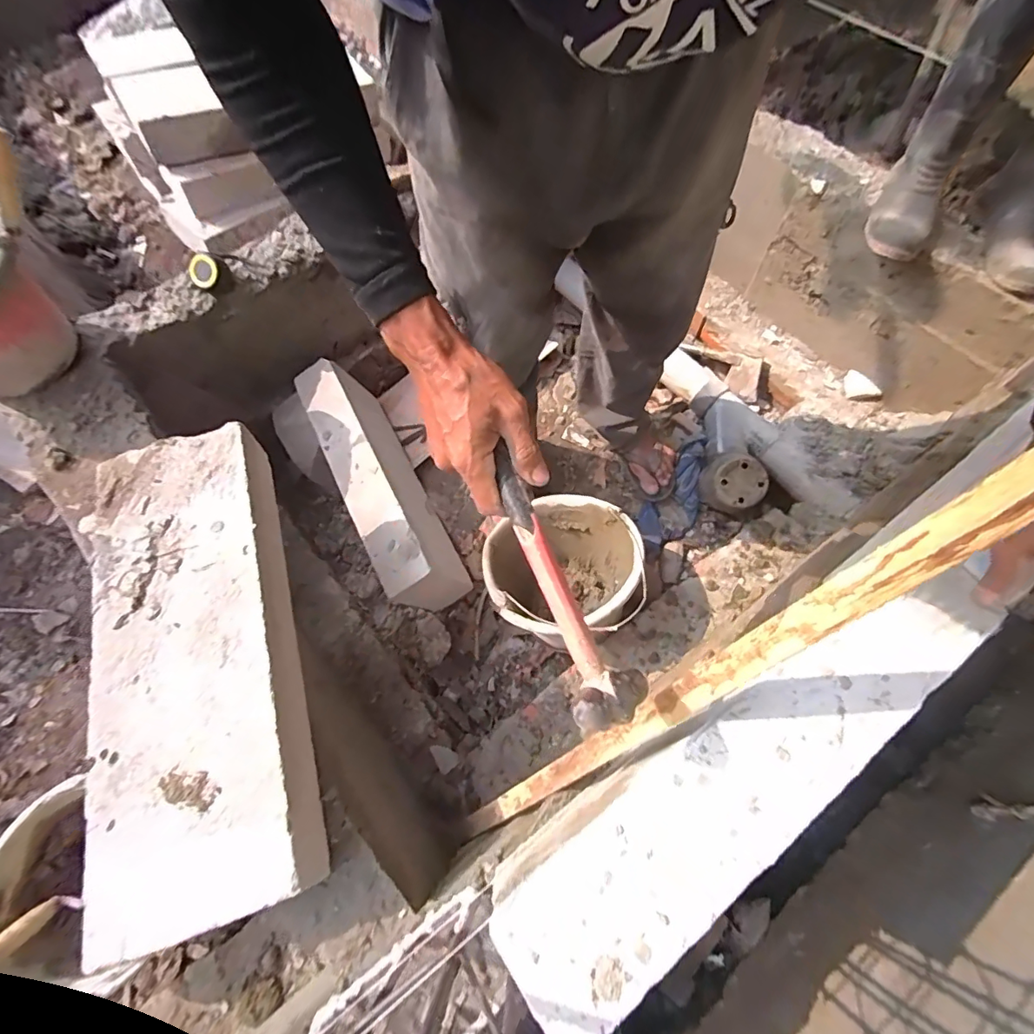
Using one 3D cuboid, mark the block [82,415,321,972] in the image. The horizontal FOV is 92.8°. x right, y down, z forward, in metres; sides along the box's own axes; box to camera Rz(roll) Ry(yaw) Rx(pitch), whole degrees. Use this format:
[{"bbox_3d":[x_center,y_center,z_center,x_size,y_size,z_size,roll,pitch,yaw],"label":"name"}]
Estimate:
[{"bbox_3d":[-0.379,0.146,0.591,0.207,0.076,0.566,-18,68,-7],"label":"block"}]

